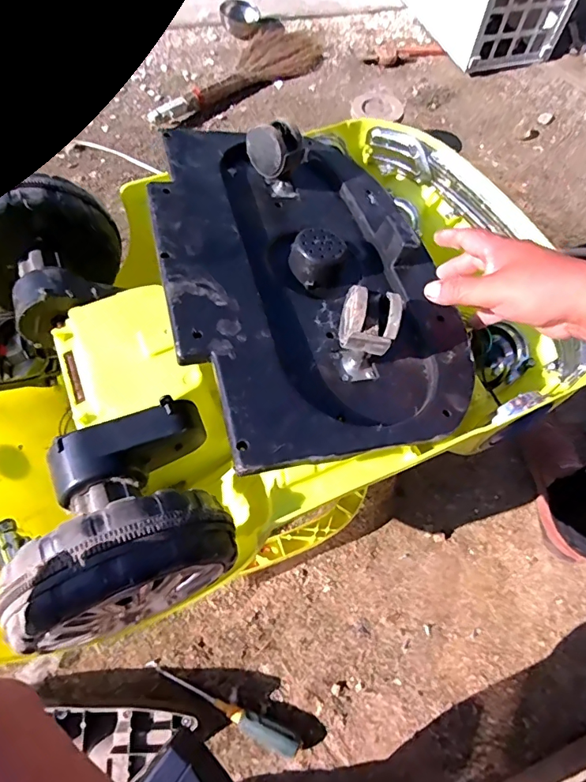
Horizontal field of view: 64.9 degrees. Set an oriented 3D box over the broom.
[{"bbox_3d":[-0.158,-0.952,1.385,0.218,0.055,0.663,39,68,18],"label":"broom"}]

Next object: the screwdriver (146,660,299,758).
[{"bbox_3d":[-0.104,0.450,0.661,0.238,0.033,0.025,22,64,10],"label":"screwdriver"}]

